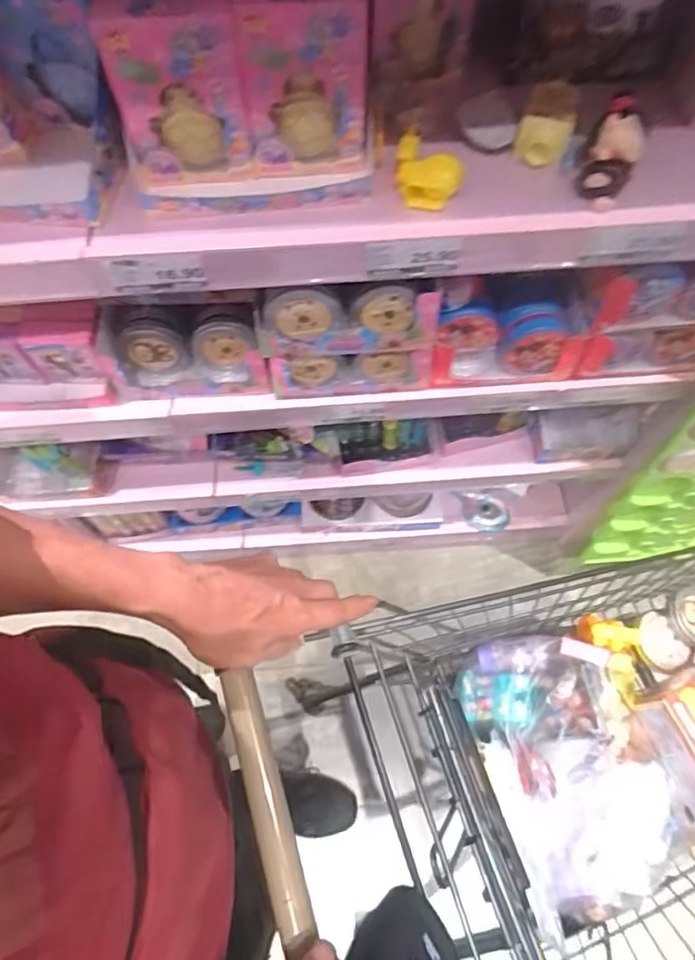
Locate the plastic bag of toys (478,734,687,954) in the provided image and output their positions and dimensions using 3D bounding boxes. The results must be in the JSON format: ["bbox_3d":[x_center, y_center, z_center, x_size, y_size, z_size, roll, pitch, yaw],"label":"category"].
[{"bbox_3d":[0.313,0.444,0.731,0.210,0.090,0.224,-14,66,-6],"label":"plastic bag of toys"}]

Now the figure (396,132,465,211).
[{"bbox_3d":[0.080,-0.302,0.552,0.063,0.036,0.064,4,66,2],"label":"figure"}]

